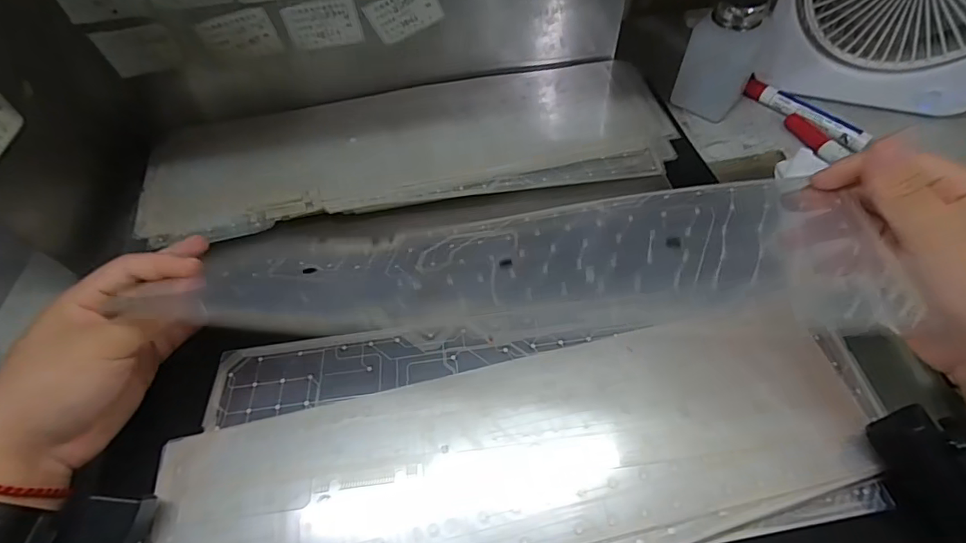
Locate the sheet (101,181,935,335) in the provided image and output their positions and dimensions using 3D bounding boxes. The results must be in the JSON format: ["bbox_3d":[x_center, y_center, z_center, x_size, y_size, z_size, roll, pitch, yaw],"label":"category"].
[{"bbox_3d":[0.012,-0.007,0.283,0.384,0.019,0.107,-4,39,9],"label":"sheet"}]

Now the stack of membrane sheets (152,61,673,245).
[{"bbox_3d":[-0.063,-0.116,0.423,0.438,0.019,0.151,-9,56,-3],"label":"stack of membrane sheets"}]

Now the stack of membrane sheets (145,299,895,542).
[{"bbox_3d":[0.014,0.115,0.277,0.408,0.018,0.132,-14,57,-5],"label":"stack of membrane sheets"}]

